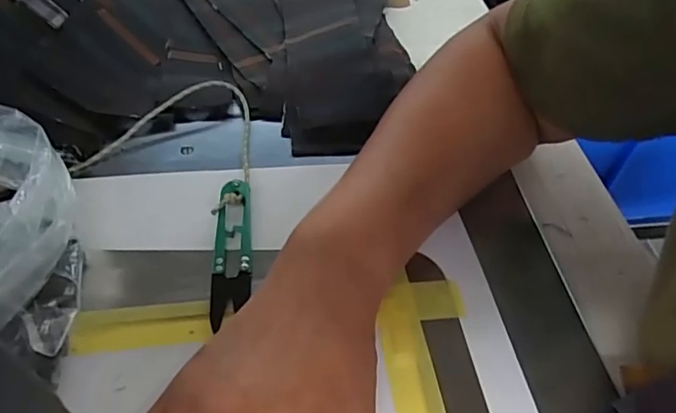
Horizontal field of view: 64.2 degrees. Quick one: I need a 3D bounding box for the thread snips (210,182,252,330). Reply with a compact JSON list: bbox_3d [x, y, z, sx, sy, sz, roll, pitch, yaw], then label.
[{"bbox_3d":[-0.061,0.024,0.314,0.022,0.014,0.096,-2,48,-5],"label":"thread snips"}]

